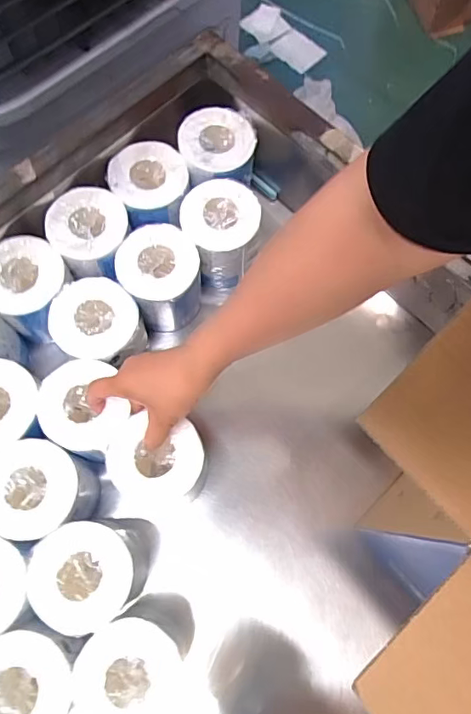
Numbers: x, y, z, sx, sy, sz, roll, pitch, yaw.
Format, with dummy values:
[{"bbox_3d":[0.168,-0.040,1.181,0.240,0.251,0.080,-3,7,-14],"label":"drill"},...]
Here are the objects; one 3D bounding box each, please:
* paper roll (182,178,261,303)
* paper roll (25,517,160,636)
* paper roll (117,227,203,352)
[{"bbox_3d":[-0.017,-0.151,0.655,0.098,0.113,0.100,-22,73,-9],"label":"paper roll"},{"bbox_3d":[-0.145,0.220,0.531,0.094,0.110,0.102,1,71,-2],"label":"paper roll"},{"bbox_3d":[-0.088,-0.087,0.636,0.096,0.119,0.103,1,71,-2],"label":"paper roll"}]

